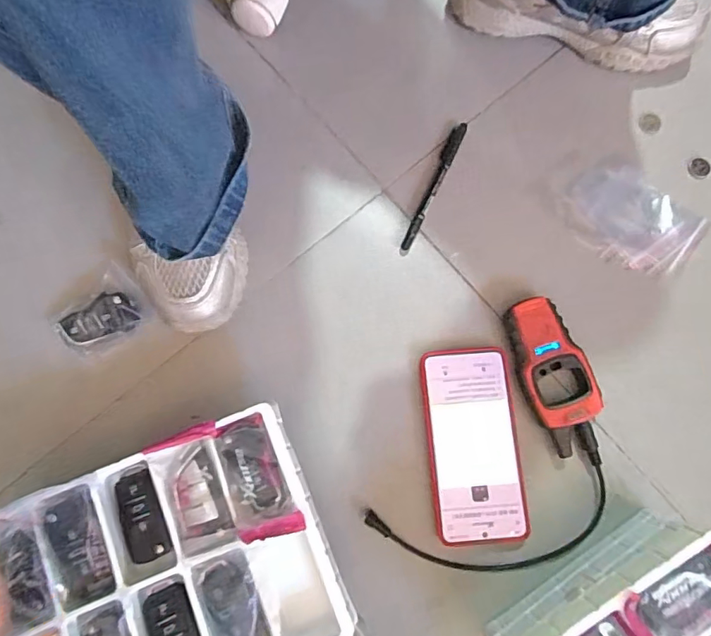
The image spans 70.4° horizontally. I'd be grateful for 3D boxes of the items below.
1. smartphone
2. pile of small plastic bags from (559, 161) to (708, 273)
[{"bbox_3d":[0.101,0.109,0.439,0.076,0.010,0.163,-4,79,-2],"label":"smartphone"},{"bbox_3d":[0.263,-0.095,0.484,0.123,0.022,0.091,41,81,6],"label":"pile of small plastic bags"}]

